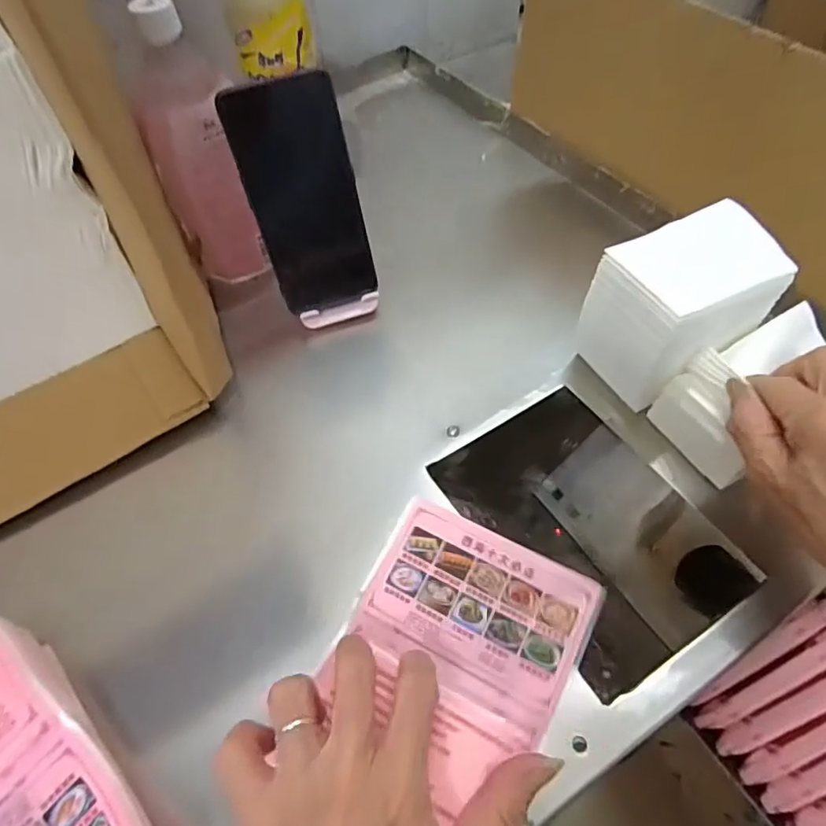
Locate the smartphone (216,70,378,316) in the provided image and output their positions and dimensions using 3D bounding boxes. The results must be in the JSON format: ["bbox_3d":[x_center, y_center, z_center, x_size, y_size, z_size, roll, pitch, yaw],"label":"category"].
[{"bbox_3d":[-0.077,-0.154,0.408,0.075,0.161,0.005,-21,40,-10],"label":"smartphone"}]

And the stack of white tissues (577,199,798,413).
[{"bbox_3d":[0.179,-0.068,0.375,0.106,0.100,0.074,-26,57,-15],"label":"stack of white tissues"}]

